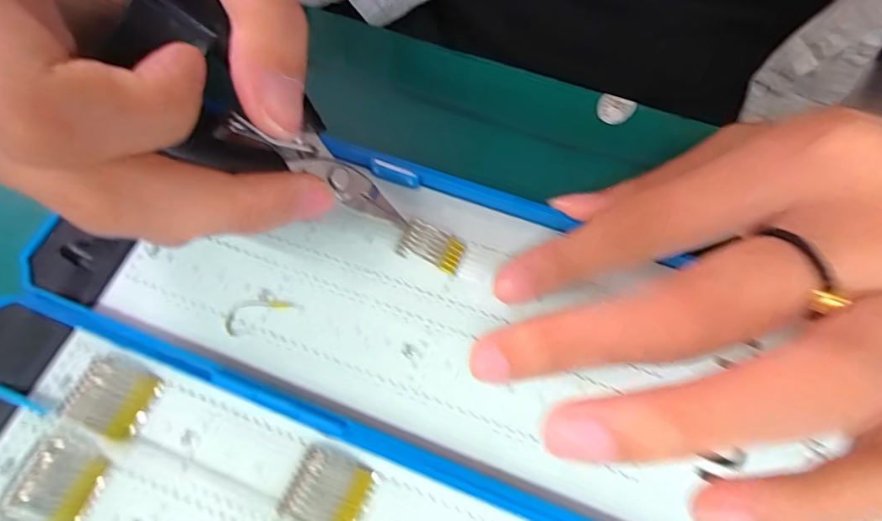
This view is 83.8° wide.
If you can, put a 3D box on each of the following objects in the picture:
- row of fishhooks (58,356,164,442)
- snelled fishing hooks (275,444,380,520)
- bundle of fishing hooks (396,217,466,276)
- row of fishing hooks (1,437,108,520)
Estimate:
[{"bbox_3d":[-0.096,0.040,0.144,0.020,0.006,0.020,22,68,10],"label":"row of fishhooks"},{"bbox_3d":[-0.031,0.064,0.135,0.022,0.006,0.019,19,68,9],"label":"snelled fishing hooks"},{"bbox_3d":[-0.003,-0.005,0.163,0.021,0.004,0.013,23,81,-1],"label":"bundle of fishing hooks"},{"bbox_3d":[-0.108,0.064,0.137,0.024,0.005,0.023,18,68,9],"label":"row of fishing hooks"}]

